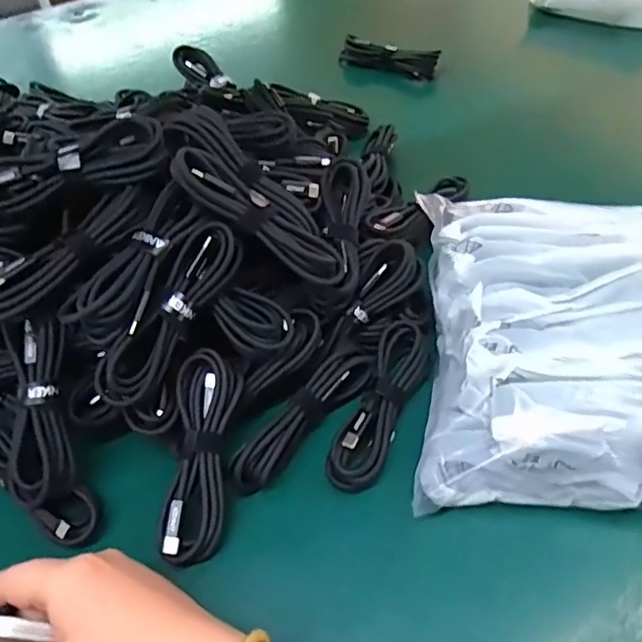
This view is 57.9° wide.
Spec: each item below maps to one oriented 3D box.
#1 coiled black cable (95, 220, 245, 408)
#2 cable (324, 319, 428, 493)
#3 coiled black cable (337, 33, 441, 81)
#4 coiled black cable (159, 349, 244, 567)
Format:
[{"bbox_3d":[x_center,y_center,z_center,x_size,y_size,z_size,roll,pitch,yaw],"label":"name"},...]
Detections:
[{"bbox_3d":[-0.085,-0.005,0.324,0.026,0.025,0.114,29,80,24],"label":"coiled black cable"},{"bbox_3d":[0.038,0.049,0.357,0.029,0.018,0.119,17,54,17],"label":"cable"},{"bbox_3d":[0.072,-0.288,0.642,0.113,0.034,0.019,21,55,19],"label":"coiled black cable"},{"bbox_3d":[-0.067,0.074,0.326,0.034,0.013,0.114,1,71,5],"label":"coiled black cable"}]

